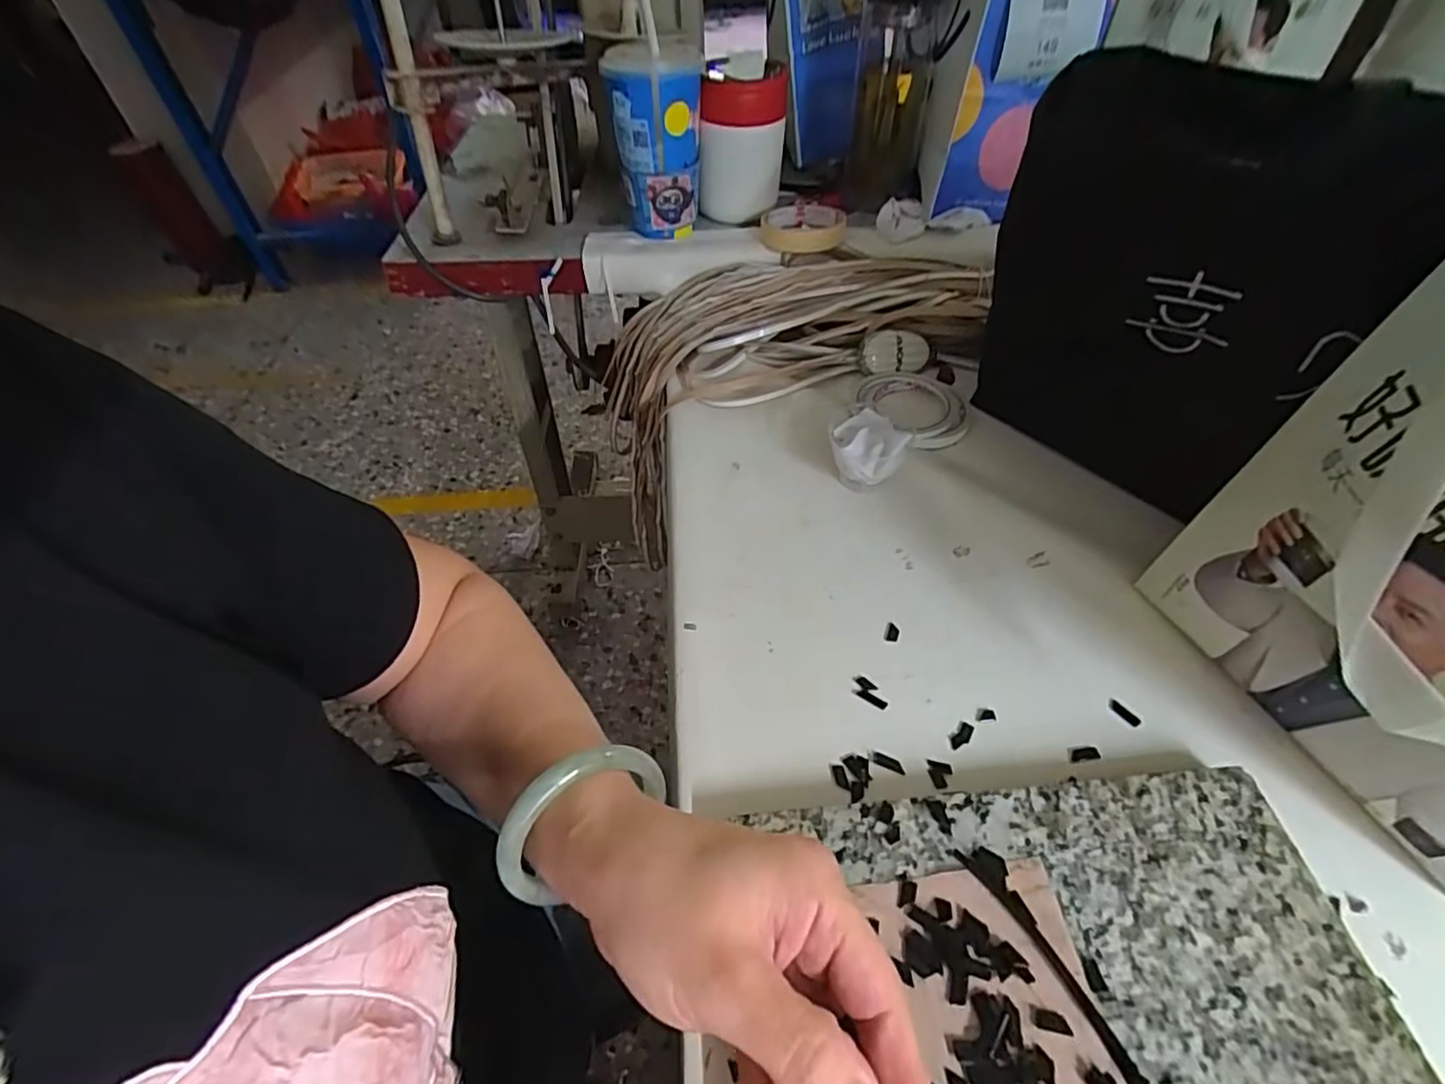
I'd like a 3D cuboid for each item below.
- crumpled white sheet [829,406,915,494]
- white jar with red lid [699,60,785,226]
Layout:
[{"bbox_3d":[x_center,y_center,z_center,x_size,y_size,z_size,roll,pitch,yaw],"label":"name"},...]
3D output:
[{"bbox_3d":[0.111,-0.072,0.508,0.052,0.052,0.061,-2,50,1],"label":"crumpled white sheet"},{"bbox_3d":[0.016,-0.387,0.642,0.082,0.142,0.086,-1,50,2],"label":"white jar with red lid"}]

